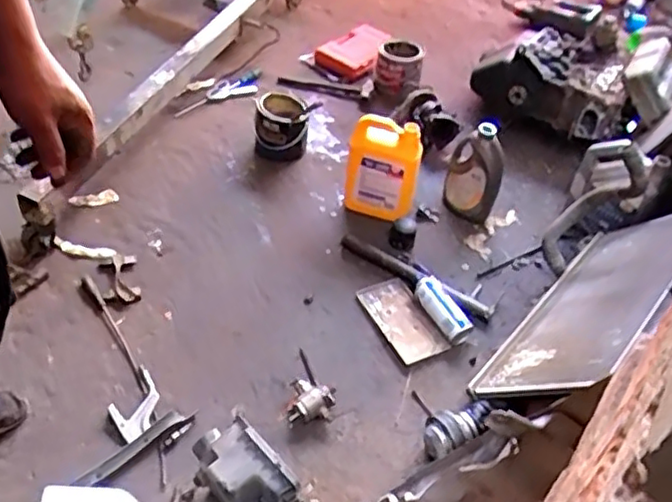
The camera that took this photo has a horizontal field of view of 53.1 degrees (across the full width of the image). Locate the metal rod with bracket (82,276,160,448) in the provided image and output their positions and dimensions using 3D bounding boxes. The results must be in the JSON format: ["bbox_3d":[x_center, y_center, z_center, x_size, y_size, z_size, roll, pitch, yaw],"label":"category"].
[{"bbox_3d":[-0.503,0.228,1.522,0.105,0.028,0.443,-20,51,-22],"label":"metal rod with bracket"}]

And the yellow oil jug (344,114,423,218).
[{"bbox_3d":[0.117,-0.212,1.812,0.192,0.284,0.124,7,46,2],"label":"yellow oil jug"}]

